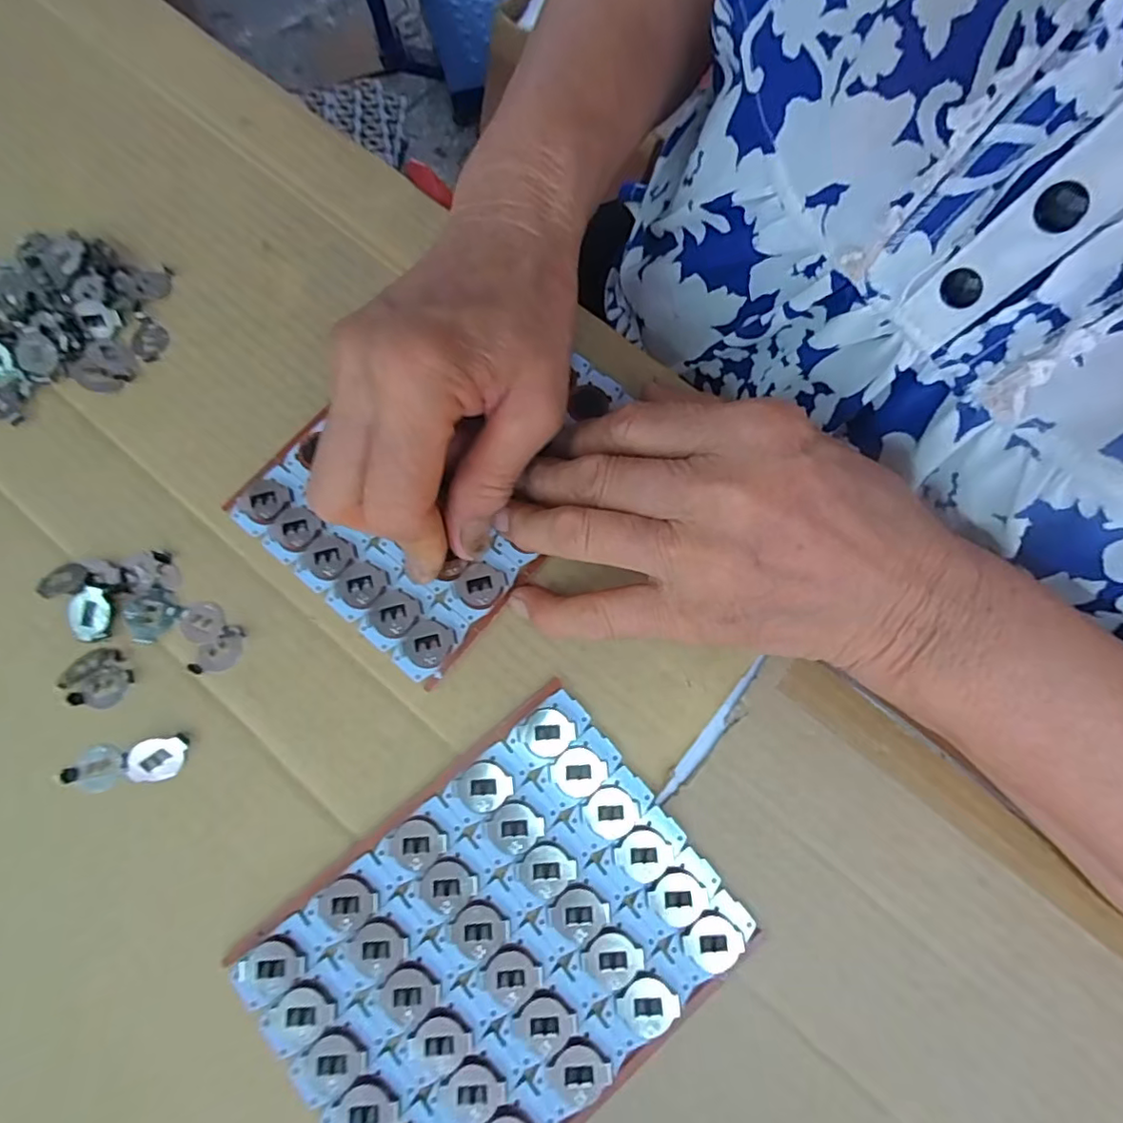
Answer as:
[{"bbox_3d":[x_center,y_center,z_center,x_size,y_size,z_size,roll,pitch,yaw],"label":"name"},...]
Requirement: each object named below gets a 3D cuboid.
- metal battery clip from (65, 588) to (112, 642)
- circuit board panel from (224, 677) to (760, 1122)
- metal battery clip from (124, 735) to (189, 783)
[{"bbox_3d":[-0.184,0.021,0.226,0.014,0.005,0.019,-13,77,-4],"label":"metal battery clip"},{"bbox_3d":[-0.022,0.134,0.203,0.148,0.006,0.110,-39,80,-9],"label":"circuit board panel"},{"bbox_3d":[-0.150,0.073,0.216,0.018,0.007,0.015,-3,77,-1],"label":"metal battery clip"}]

